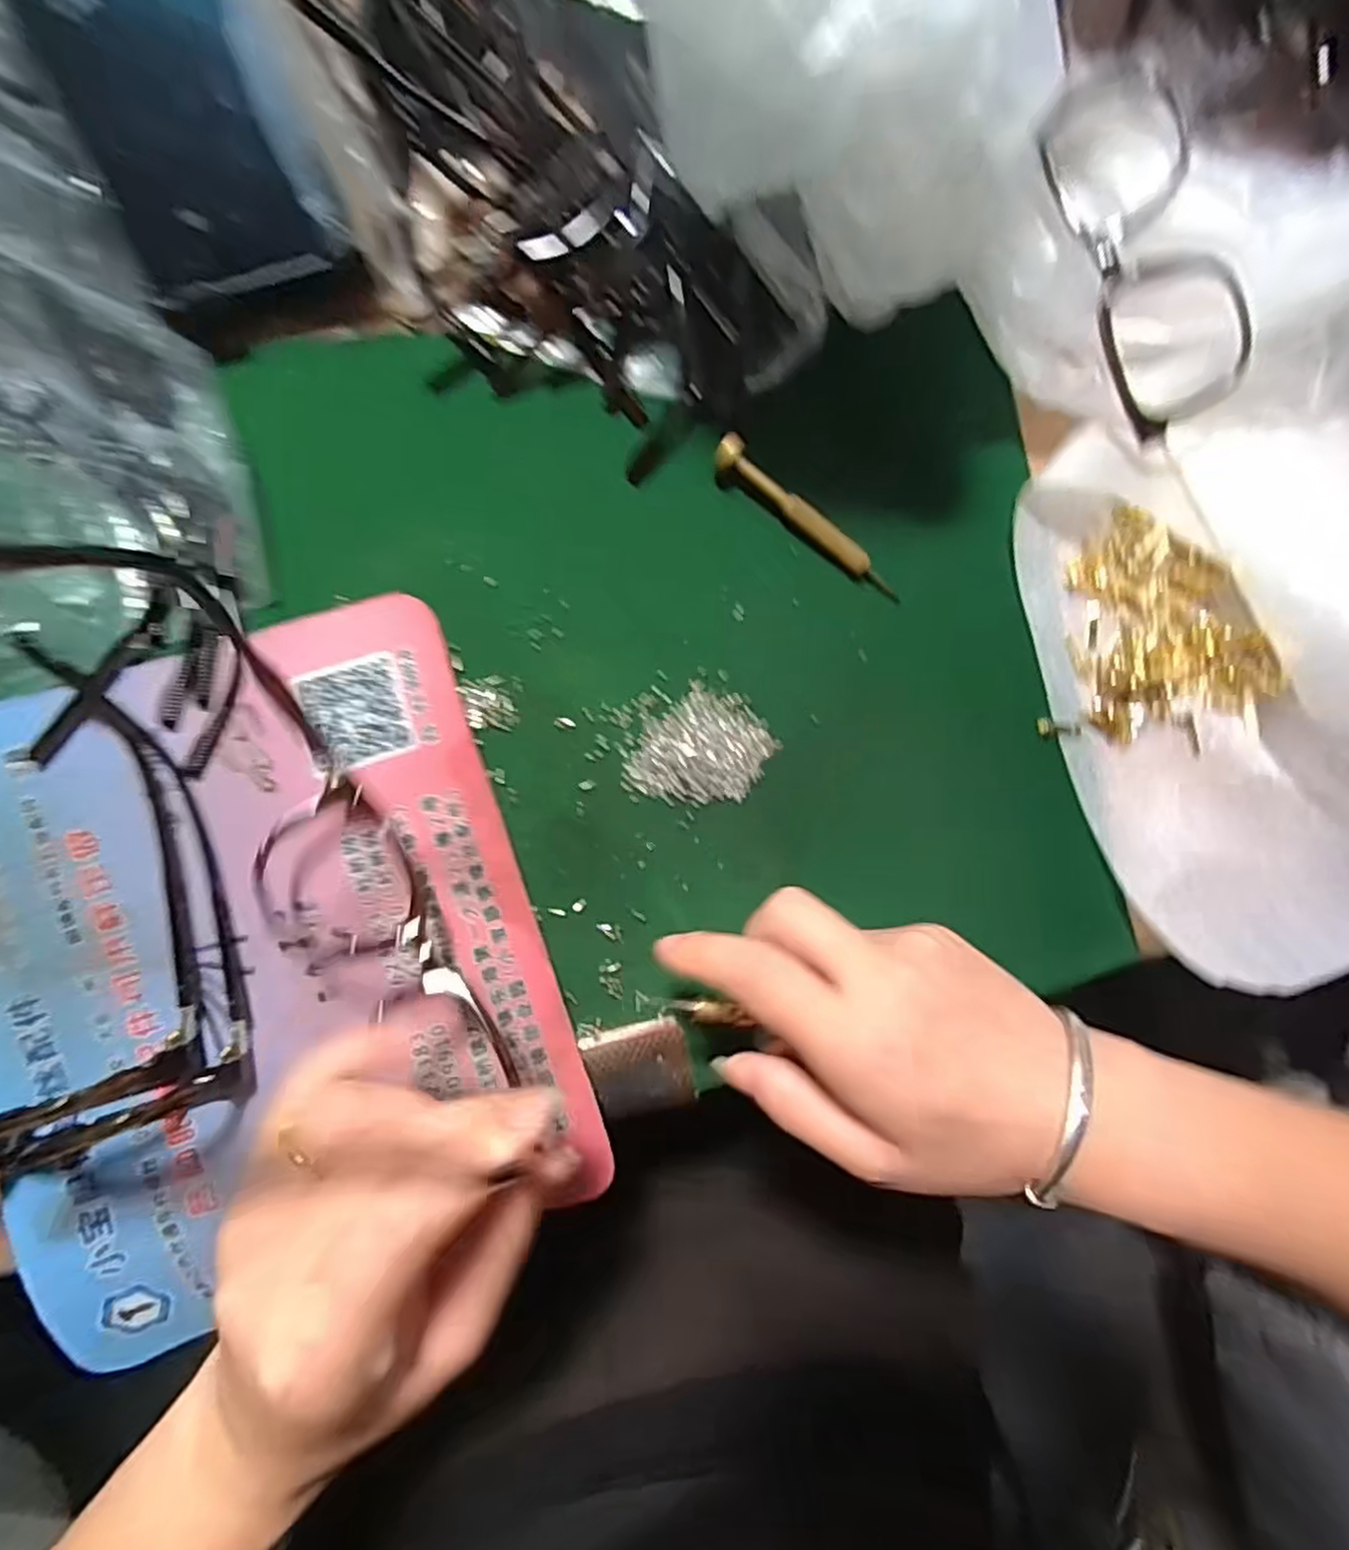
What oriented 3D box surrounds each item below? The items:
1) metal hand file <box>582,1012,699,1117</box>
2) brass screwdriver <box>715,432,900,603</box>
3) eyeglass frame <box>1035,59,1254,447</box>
[{"bbox_3d":[-0.013,0.113,0.279,0.039,0.006,0.033,-12,88,-8],"label":"metal hand file"},{"bbox_3d":[0.055,-0.103,0.296,0.092,0.013,0.011,37,83,-3],"label":"brass screwdriver"},{"bbox_3d":[0.178,-0.207,0.282,0.051,0.028,0.146,-17,89,-8],"label":"eyeglass frame"}]

